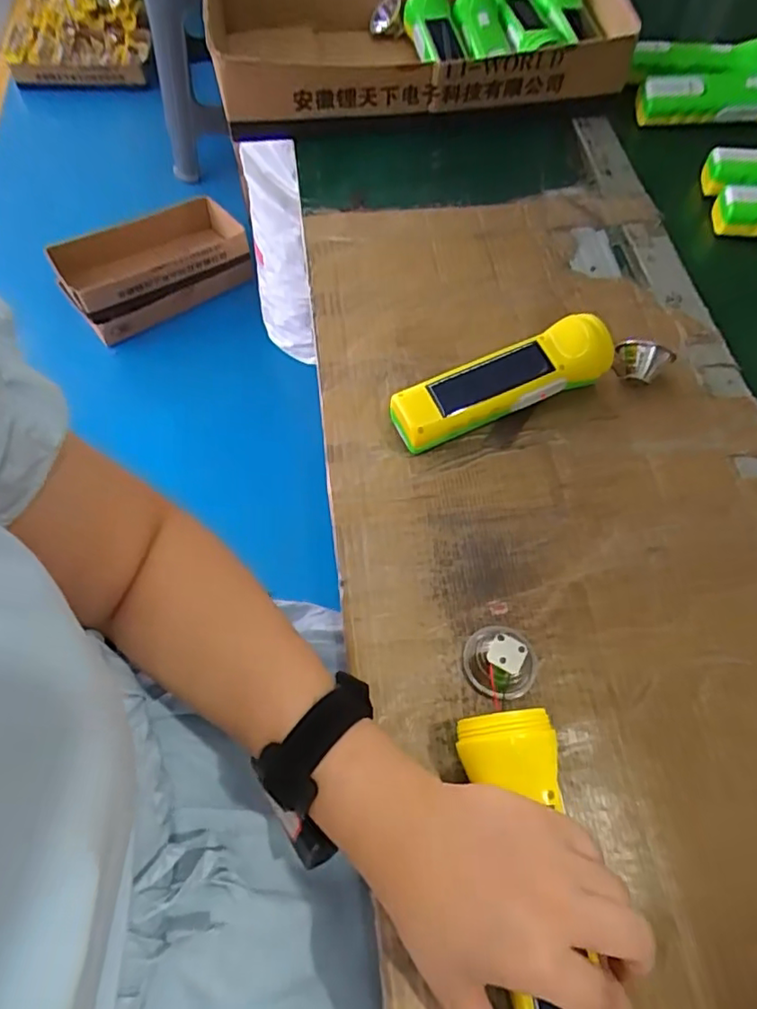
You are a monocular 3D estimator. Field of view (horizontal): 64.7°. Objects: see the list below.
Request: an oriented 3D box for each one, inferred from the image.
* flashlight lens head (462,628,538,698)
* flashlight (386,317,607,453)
[{"bbox_3d":[0.075,0.091,0.357,0.042,0.026,0.042,1,62,-1],"label":"flashlight lens head"},{"bbox_3d":[0.092,-0.085,0.443,0.169,0.045,0.049,-21,64,-12],"label":"flashlight"}]

